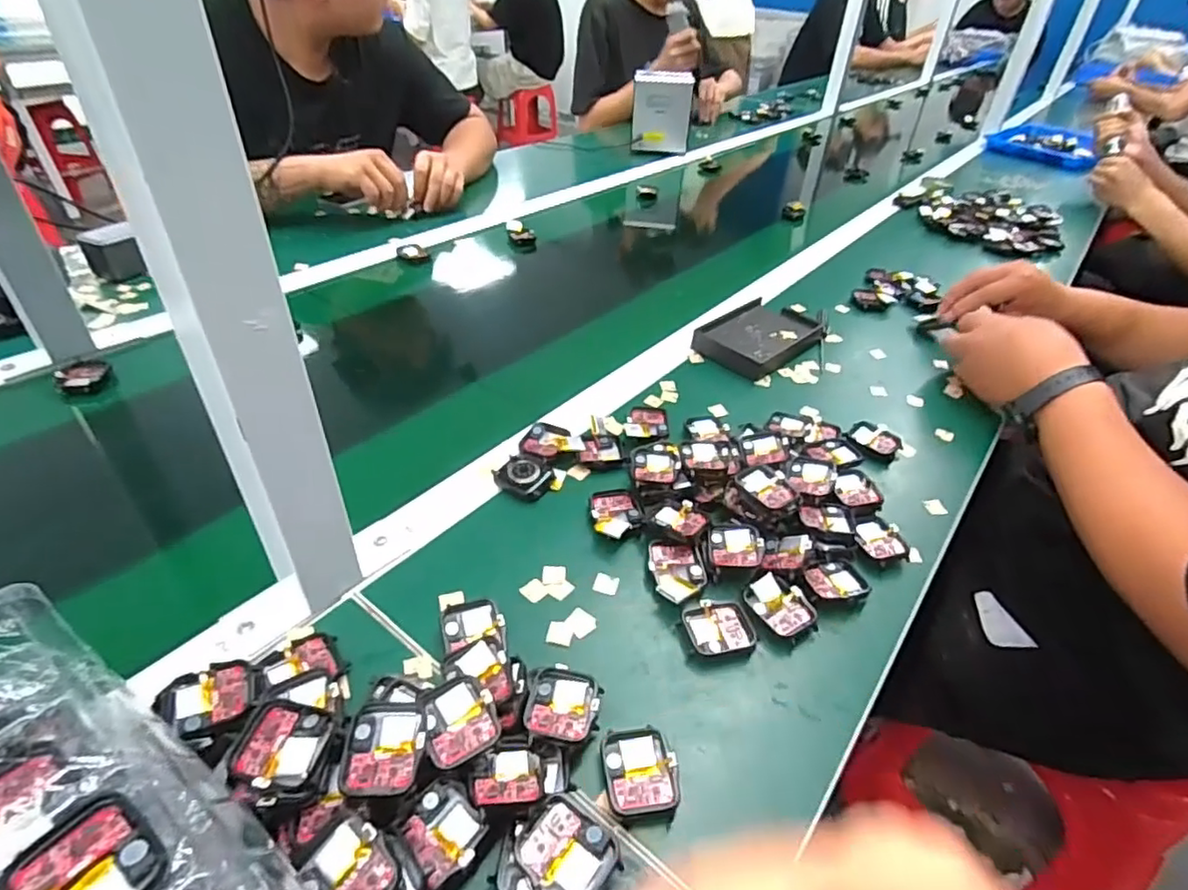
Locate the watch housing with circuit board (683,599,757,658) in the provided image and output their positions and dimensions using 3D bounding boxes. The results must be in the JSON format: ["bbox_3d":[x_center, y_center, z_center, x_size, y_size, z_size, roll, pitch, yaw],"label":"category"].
[{"bbox_3d":[0.081,0.121,0.406,0.045,0.011,0.037,-9,40,-15],"label":"watch housing with circuit board"}]

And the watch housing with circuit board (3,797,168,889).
[{"bbox_3d":[-0.166,0.139,0.203,0.041,0.007,0.035,29,45,29],"label":"watch housing with circuit board"}]

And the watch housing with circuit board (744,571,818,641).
[{"bbox_3d":[0.127,0.108,0.420,0.038,0.007,0.047,-19,43,-26],"label":"watch housing with circuit board"}]

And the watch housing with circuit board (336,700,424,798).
[{"bbox_3d":[-0.101,0.146,0.300,0.036,0.007,0.043,2,38,-2],"label":"watch housing with circuit board"}]

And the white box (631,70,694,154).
[{"bbox_3d":[0.148,-0.724,1.363,0.127,0.157,0.041,10,39,9],"label":"white box"}]

